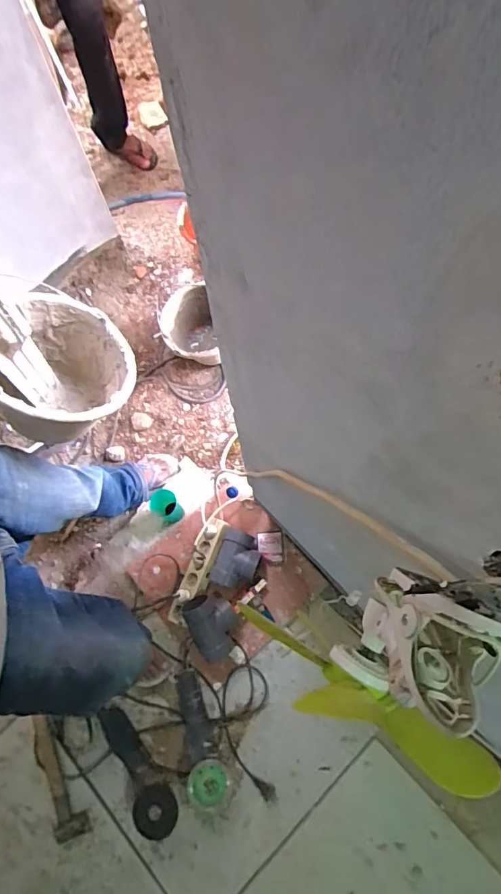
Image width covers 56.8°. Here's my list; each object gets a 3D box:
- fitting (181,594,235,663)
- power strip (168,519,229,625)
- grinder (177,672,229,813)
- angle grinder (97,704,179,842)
[{"bbox_3d":[-0.095,0.457,1.179,0.124,0.077,0.164,-24,77,-6],"label":"fitting"},{"bbox_3d":[-0.139,0.327,1.226,0.061,0.043,0.281,19,77,5],"label":"power strip"},{"bbox_3d":[-0.118,0.695,1.093,0.102,0.115,0.291,-11,76,-2],"label":"grinder"},{"bbox_3d":[-0.261,0.757,1.104,0.104,0.082,0.285,-28,77,-6],"label":"angle grinder"}]

